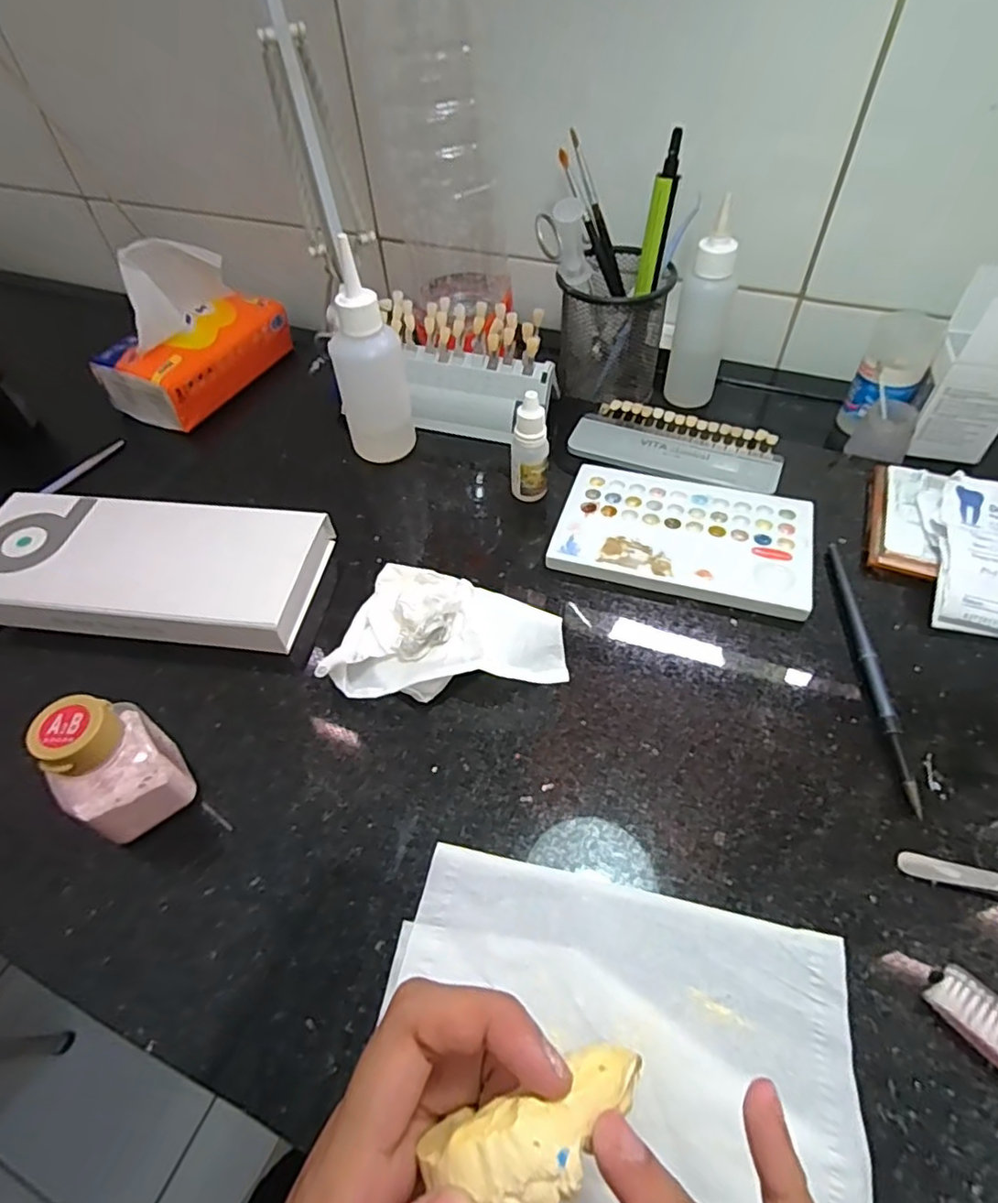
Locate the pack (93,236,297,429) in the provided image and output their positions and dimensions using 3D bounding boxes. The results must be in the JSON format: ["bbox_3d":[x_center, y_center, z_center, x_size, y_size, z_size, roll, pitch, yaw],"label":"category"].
[{"bbox_3d":[-0.305,-0.276,0.603,0.092,0.125,0.178,19,56,18],"label":"pack"}]

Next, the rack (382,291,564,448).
[{"bbox_3d":[-0.025,-0.172,0.457,0.133,0.074,0.065,8,53,10],"label":"rack"}]

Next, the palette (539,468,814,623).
[{"bbox_3d":[0.116,-0.043,0.389,0.152,0.010,0.095,12,54,13],"label":"palette"}]

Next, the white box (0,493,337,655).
[{"bbox_3d":[-0.218,-0.019,0.378,0.214,0.034,0.092,4,53,7],"label":"white box"}]

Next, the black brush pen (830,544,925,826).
[{"bbox_3d":[0.198,0.031,0.328,0.011,0.008,0.165,3,52,6],"label":"black brush pen"}]

